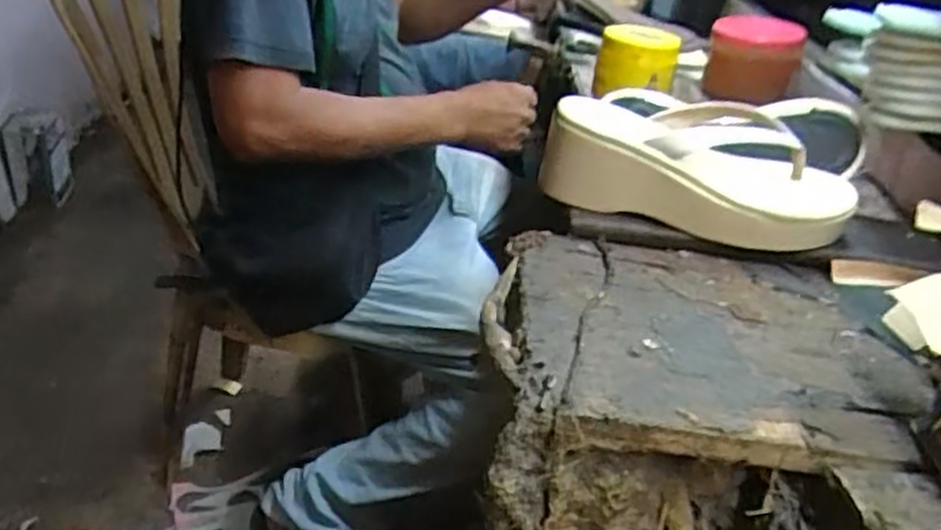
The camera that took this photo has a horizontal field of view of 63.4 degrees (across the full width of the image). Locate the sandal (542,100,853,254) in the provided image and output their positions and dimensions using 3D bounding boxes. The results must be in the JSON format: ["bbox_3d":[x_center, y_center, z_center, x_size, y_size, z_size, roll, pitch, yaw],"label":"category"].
[{"bbox_3d":[0.192,-0.077,0.645,0.257,0.094,0.087,8,29,7],"label":"sandal"}]

